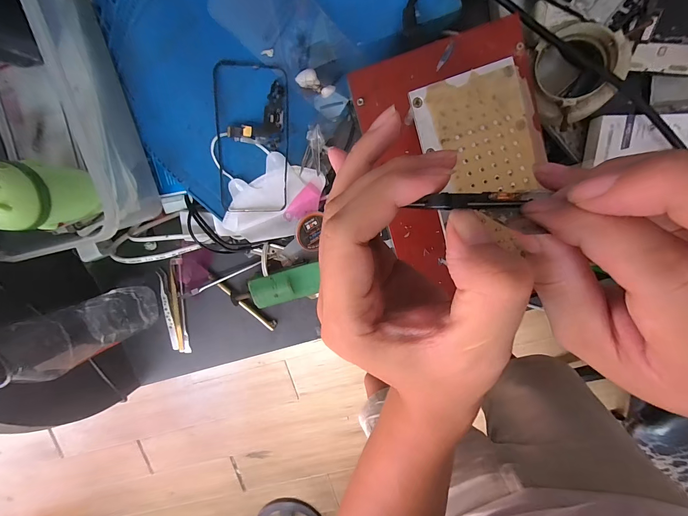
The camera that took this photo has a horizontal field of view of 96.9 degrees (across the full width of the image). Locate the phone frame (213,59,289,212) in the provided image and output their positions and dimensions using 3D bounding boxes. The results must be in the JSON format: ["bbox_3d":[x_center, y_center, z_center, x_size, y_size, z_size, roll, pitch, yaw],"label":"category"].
[{"bbox_3d":[-0.098,-0.125,0.332,0.075,0.005,0.152,-1,110,-14],"label":"phone frame"}]

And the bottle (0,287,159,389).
[{"bbox_3d":[-0.293,0.082,0.334,0.055,0.192,0.057,-4,99,5],"label":"bottle"}]

